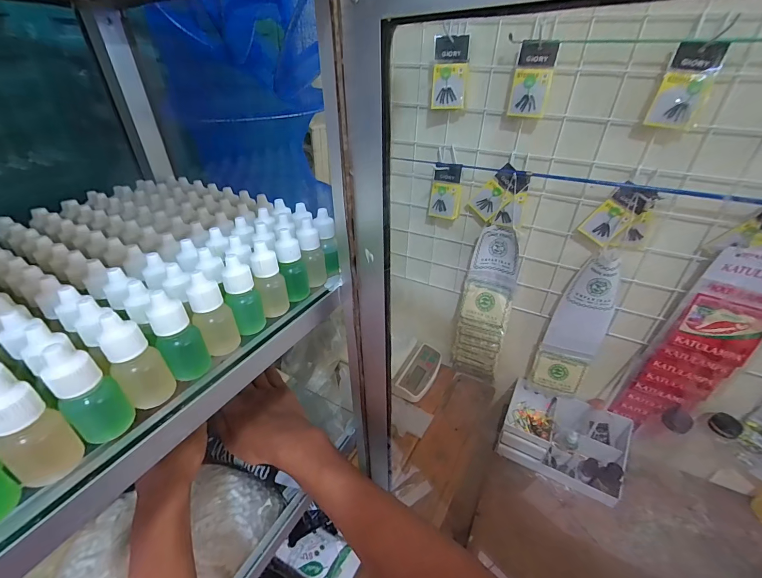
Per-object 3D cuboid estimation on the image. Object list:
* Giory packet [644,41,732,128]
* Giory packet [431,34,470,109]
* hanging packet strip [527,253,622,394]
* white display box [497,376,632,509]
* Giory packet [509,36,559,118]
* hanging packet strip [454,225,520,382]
[{"bbox_3d":[0.381,-0.252,0.433,0.020,0.090,0.053,-25,42,-34],"label":"Giory packet"},{"bbox_3d":[0.106,-0.328,0.527,0.055,0.093,0.012,3,34,3],"label":"Giory packet"},{"bbox_3d":[0.373,0.078,0.654,0.096,0.311,0.034,14,36,18],"label":"hanging packet strip"},{"bbox_3d":[0.378,0.305,0.717,0.228,0.113,0.146,20,38,25],"label":"white display box"},{"bbox_3d":[0.216,-0.300,0.495,0.055,0.091,0.023,12,35,15],"label":"Giory packet"},{"bbox_3d":[0.214,0.050,0.720,0.097,0.363,0.048,13,36,16],"label":"hanging packet strip"}]

